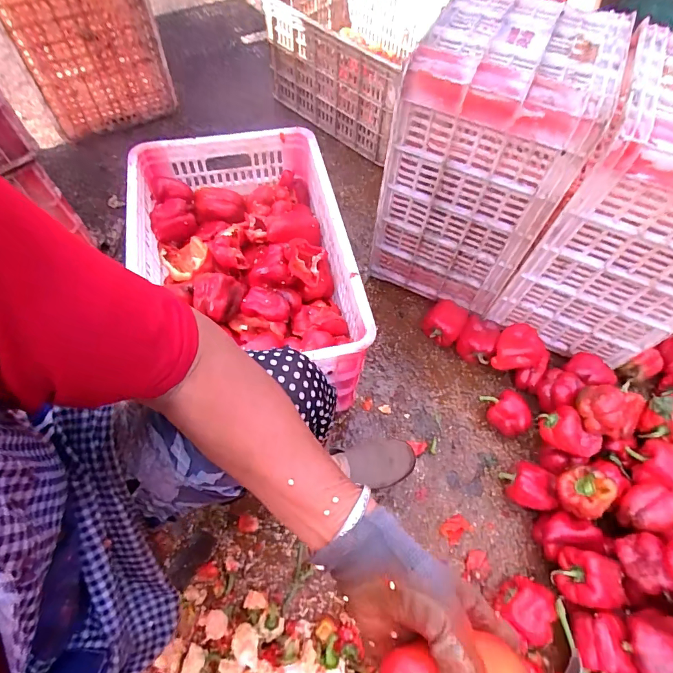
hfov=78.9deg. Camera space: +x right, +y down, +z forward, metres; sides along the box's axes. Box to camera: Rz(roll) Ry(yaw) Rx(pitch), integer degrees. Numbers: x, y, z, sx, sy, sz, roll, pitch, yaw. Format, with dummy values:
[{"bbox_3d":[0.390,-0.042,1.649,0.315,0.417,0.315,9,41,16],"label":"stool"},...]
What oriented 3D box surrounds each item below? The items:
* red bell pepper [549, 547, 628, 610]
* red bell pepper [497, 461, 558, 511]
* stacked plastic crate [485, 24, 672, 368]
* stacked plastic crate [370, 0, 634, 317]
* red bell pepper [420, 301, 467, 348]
[{"bbox_3d":[0.397,0.381,0.645,0.102,0.069,0.081,7,62,1],"label":"red bell pepper"},{"bbox_3d":[0.353,0.280,0.762,0.075,0.078,0.080,1,62,-2],"label":"red bell pepper"},{"bbox_3d":[0.539,-0.203,0.756,0.285,0.458,0.285,25,63,11],"label":"stacked plastic crate"},{"bbox_3d":[0.276,-0.322,0.819,0.283,0.472,0.279,24,63,10],"label":"stacked plastic crate"},{"bbox_3d":[0.240,-0.030,0.917,0.085,0.071,0.099,30,64,13],"label":"red bell pepper"}]

